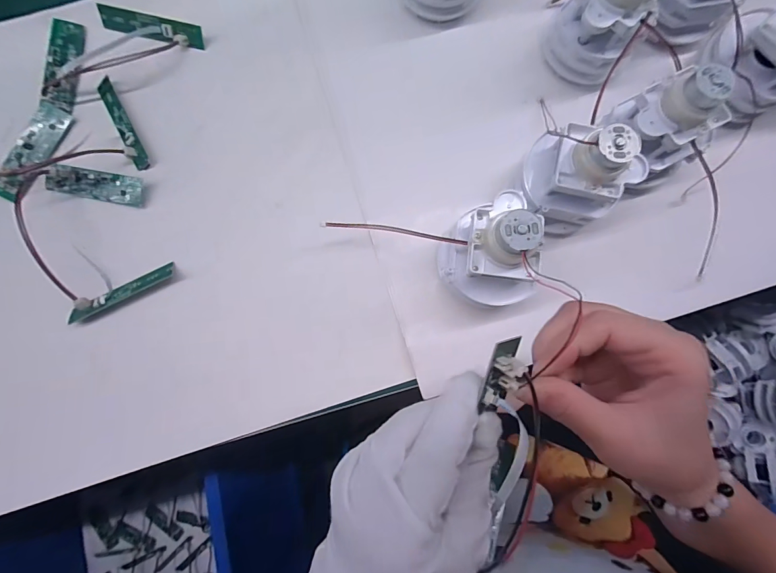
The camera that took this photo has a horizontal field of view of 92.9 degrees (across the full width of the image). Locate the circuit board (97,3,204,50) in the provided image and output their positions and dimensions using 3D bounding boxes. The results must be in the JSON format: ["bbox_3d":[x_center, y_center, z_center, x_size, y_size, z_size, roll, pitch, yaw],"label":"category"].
[{"bbox_3d":[-0.195,-0.213,0.303,0.084,0.008,0.017,13,126,2],"label":"circuit board"}]

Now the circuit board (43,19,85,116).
[{"bbox_3d":[-0.265,-0.181,0.301,0.022,0.005,0.076,6,80,-33],"label":"circuit board"}]

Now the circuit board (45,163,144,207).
[{"bbox_3d":[-0.233,-0.081,0.290,0.075,0.006,0.023,9,84,1],"label":"circuit board"}]

